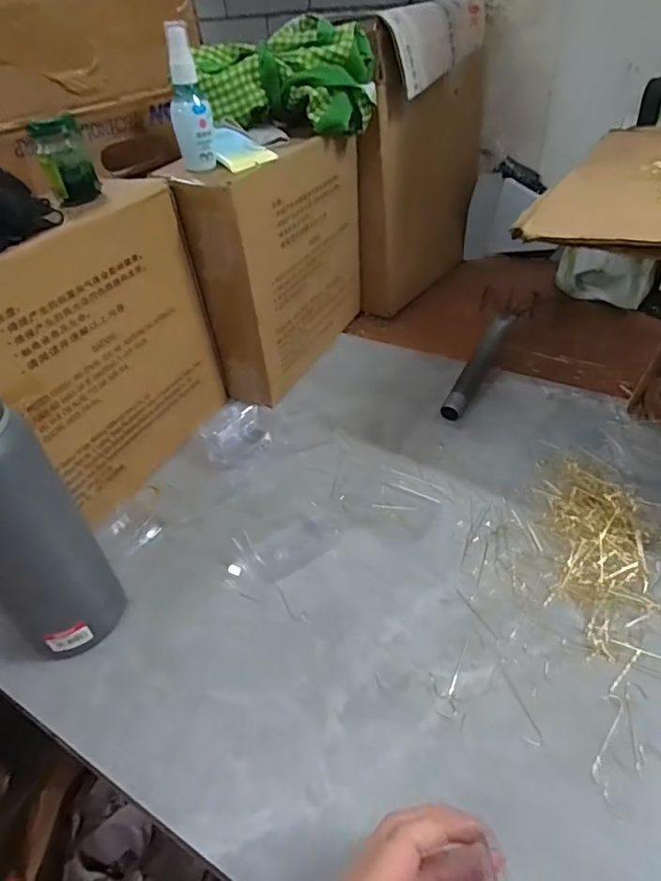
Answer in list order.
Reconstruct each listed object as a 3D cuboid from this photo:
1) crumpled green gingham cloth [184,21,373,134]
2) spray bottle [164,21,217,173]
[{"bbox_3d":[-0.052,-0.414,0.619,0.206,0.100,0.089,-5,41,0],"label":"crumpled green gingham cloth"},{"bbox_3d":[-0.137,-0.321,0.513,0.036,0.128,0.031,-12,41,-7],"label":"spray bottle"}]

